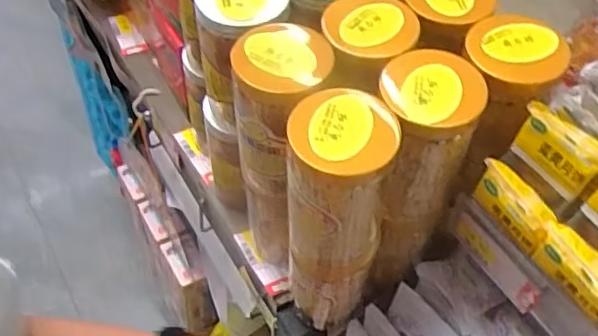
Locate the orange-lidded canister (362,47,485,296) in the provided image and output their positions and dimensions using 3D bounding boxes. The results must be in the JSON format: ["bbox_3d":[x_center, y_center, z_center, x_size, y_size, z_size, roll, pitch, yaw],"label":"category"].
[{"bbox_3d":[0.101,0.014,0.577,0.085,0.269,0.077,-24,58,-16],"label":"orange-lidded canister"}]

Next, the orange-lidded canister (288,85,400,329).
[{"bbox_3d":[0.032,0.050,0.552,0.075,0.277,0.084,5,55,4],"label":"orange-lidded canister"}]

